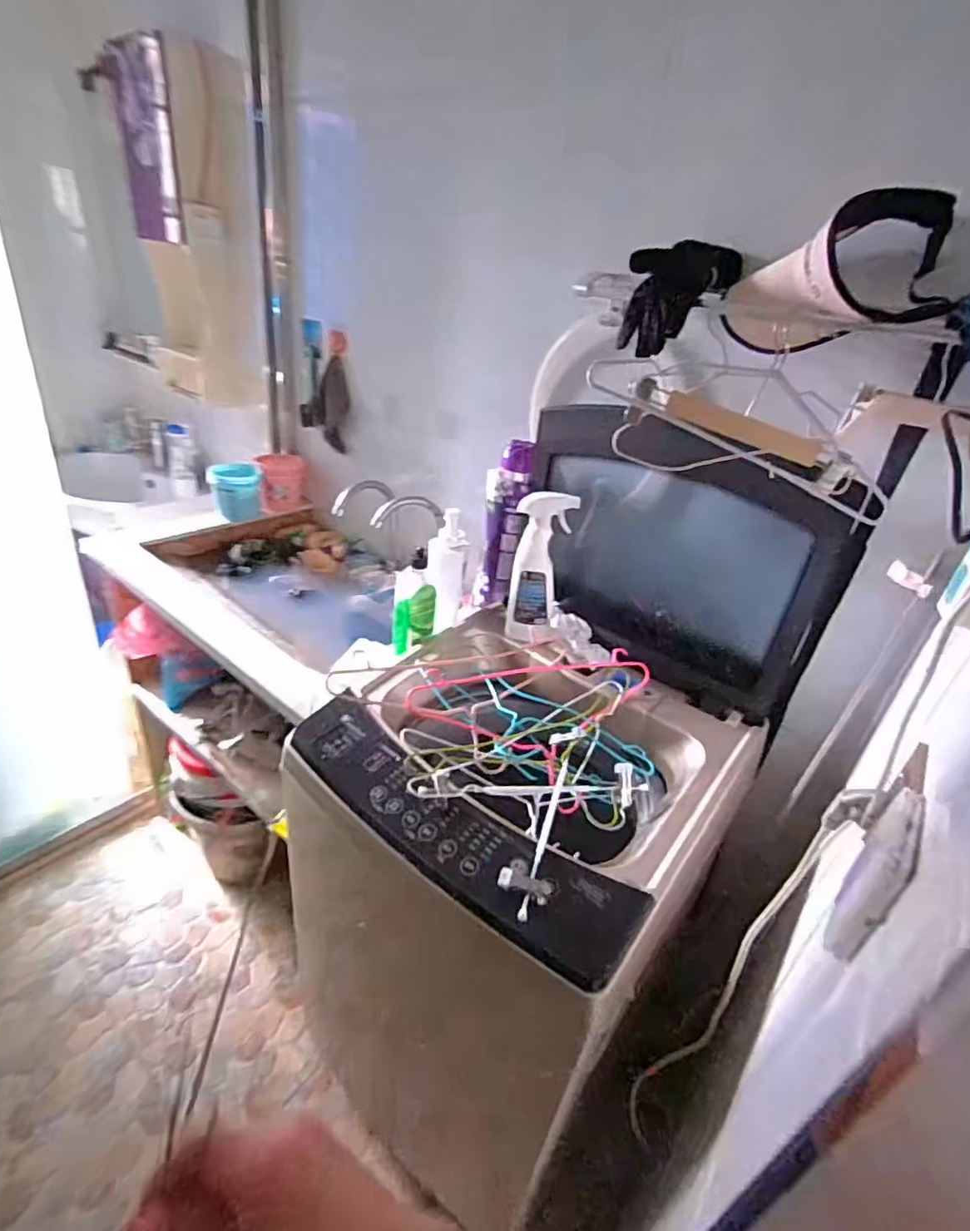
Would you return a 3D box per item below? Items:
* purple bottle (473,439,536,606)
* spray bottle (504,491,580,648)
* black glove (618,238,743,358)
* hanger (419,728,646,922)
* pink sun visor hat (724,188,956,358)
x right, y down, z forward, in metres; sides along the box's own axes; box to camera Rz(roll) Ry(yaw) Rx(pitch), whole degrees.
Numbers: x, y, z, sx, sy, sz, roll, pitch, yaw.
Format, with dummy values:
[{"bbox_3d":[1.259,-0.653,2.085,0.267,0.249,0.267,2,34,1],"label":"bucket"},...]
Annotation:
[{"bbox_3d":[0.037,-0.171,1.135,0.059,0.324,0.094,-13,36,-32],"label":"purple bottle"},{"bbox_3d":[0.088,-0.067,0.983,0.085,0.272,0.072,10,30,4],"label":"spray bottle"},{"bbox_3d":[0.274,-0.435,0.804,0.141,0.131,0.079,-12,35,-31],"label":"black glove"},{"bbox_3d":[0.079,0.238,0.734,0.253,0.028,0.185,-16,37,-36],"label":"hanger"},{"bbox_3d":[0.421,-0.409,0.708,0.111,0.160,0.208,-9,34,-26],"label":"pink sun visor hat"}]

